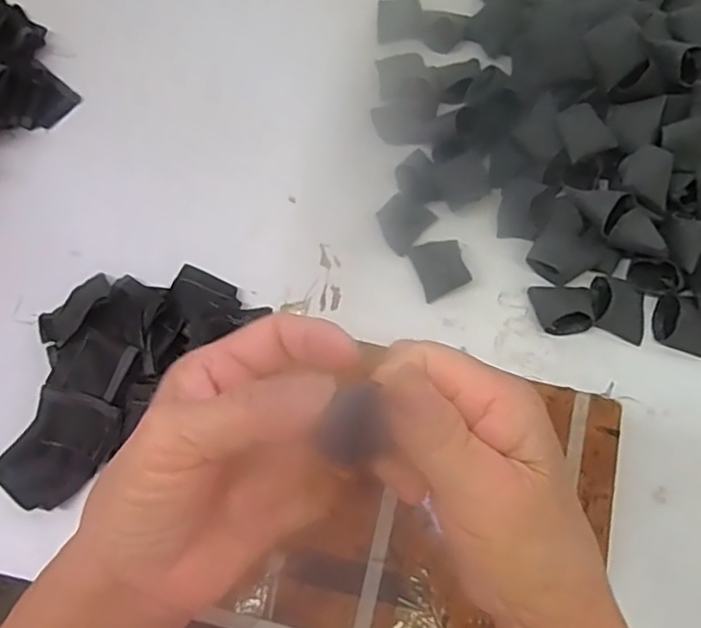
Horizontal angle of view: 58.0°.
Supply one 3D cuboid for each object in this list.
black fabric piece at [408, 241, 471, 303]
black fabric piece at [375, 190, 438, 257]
[{"bbox_3d":[0.064,-0.034,0.447,0.034,0.009,0.040,-20,71,-7],"label":"black fabric piece"},{"bbox_3d":[0.037,-0.067,0.462,0.037,0.004,0.039,40,75,13],"label":"black fabric piece"}]

